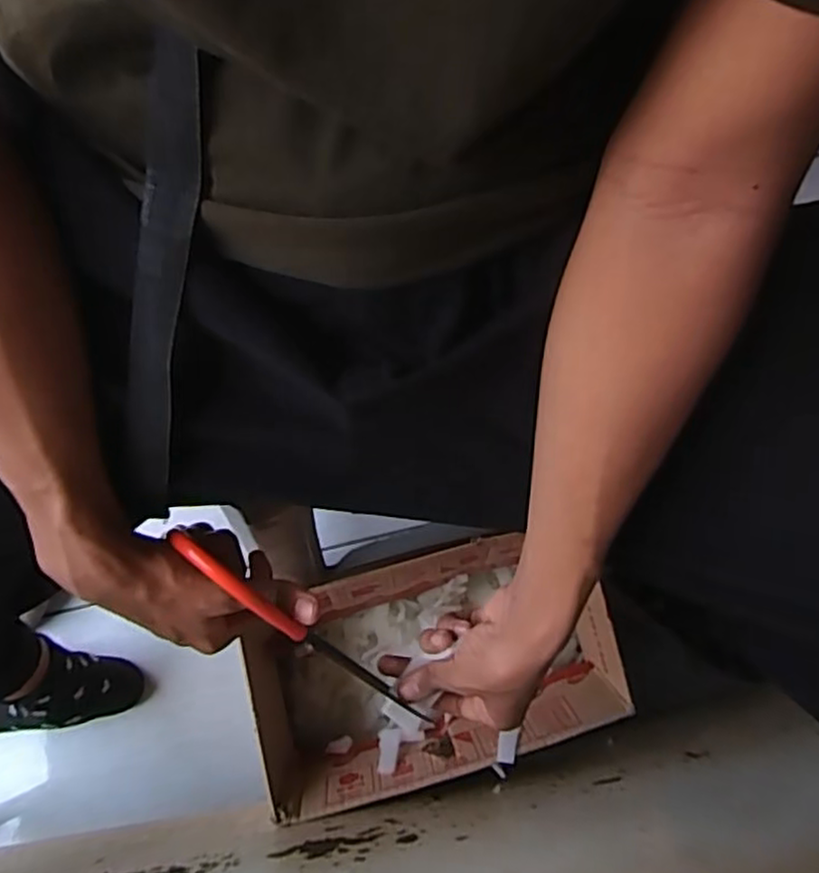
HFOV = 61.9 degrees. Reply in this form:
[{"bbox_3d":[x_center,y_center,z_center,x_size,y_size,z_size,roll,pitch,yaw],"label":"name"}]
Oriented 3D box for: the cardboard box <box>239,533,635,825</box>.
[{"bbox_3d":[0.019,0.206,0.630,0.300,0.116,0.176,-13,76,-5],"label":"cardboard box"}]

